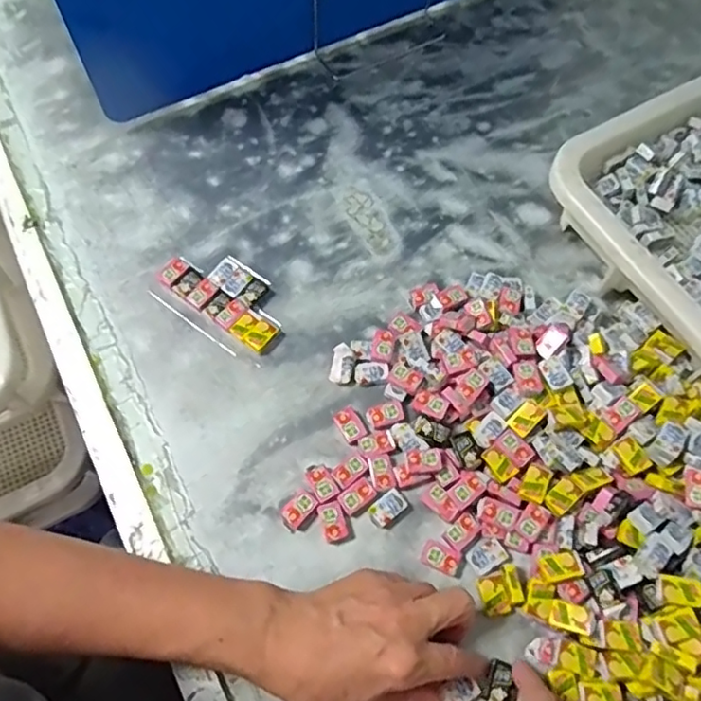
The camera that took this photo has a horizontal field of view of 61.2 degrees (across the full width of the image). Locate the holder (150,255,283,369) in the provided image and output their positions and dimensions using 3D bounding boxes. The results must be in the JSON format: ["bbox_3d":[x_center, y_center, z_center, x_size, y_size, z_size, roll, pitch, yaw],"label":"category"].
[{"bbox_3d":[-0.109,-0.045,0.508,0.120,0.013,0.067,35,68,15],"label":"holder"}]

